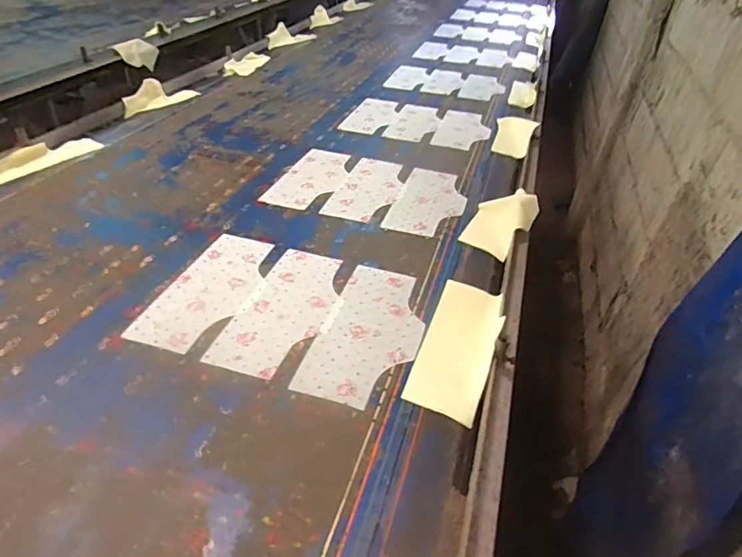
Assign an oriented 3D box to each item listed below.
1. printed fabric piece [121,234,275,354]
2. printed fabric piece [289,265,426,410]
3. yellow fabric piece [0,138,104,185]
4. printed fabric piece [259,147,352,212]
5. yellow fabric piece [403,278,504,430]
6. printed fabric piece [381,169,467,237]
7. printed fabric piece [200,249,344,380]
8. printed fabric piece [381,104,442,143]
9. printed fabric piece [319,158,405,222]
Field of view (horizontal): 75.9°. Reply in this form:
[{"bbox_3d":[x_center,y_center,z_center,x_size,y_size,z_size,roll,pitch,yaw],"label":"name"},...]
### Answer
[{"bbox_3d":[-0.291,0.016,0.891,0.159,0.005,0.317,12,39,11],"label":"printed fabric piece"},{"bbox_3d":[0.002,0.088,0.817,0.159,0.006,0.322,12,39,12],"label":"printed fabric piece"},{"bbox_3d":[-0.921,-0.335,1.326,0.119,0.047,0.327,26,45,25],"label":"yellow fabric piece"},{"bbox_3d":[-0.153,-0.264,1.243,0.152,0.006,0.303,13,39,13],"label":"printed fabric piece"},{"bbox_3d":[0.149,0.103,0.796,0.113,0.027,0.280,15,40,15],"label":"yellow fabric piece"},{"bbox_3d":[0.150,-0.198,1.180,0.163,0.004,0.328,12,39,12],"label":"printed fabric piece"},{"bbox_3d":[-0.144,0.051,0.852,0.161,0.004,0.318,12,39,12],"label":"printed fabric piece"},{"bbox_3d":[0.151,-0.532,1.612,0.151,0.010,0.350,10,38,11],"label":"printed fabric piece"},{"bbox_3d":[-0.006,-0.232,1.214,0.151,0.006,0.310,14,40,13],"label":"printed fabric piece"}]

